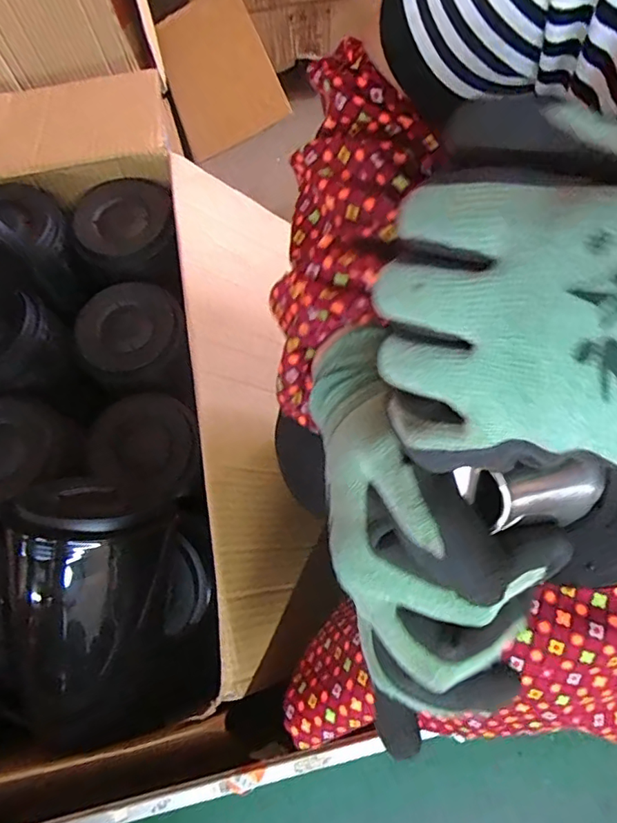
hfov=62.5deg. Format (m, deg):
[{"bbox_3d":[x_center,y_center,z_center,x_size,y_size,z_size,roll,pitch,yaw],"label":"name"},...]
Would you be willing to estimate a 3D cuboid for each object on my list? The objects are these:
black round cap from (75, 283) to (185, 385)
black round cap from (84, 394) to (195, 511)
[{"bbox_3d":[-0.197,-0.092,0.556,0.113,0.019,0.111,-31,70,-9],"label":"black round cap"},{"bbox_3d":[-0.173,0.034,0.536,0.108,0.035,0.110,31,74,13],"label":"black round cap"}]

